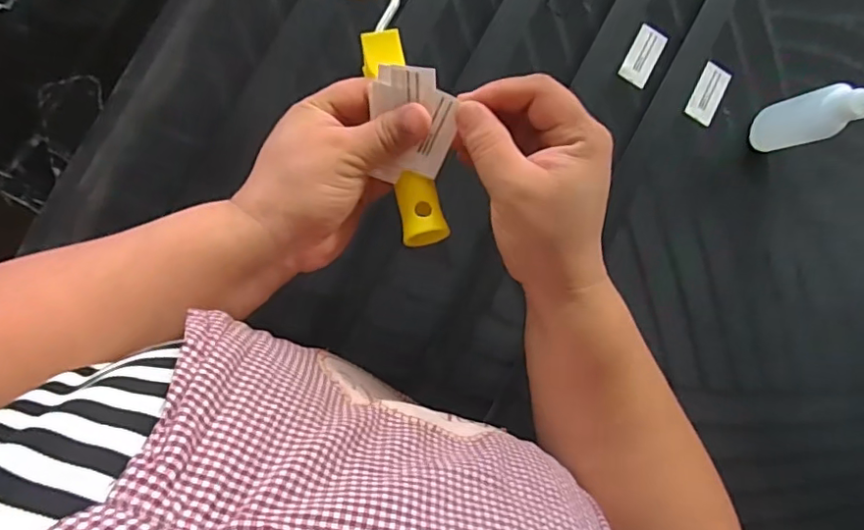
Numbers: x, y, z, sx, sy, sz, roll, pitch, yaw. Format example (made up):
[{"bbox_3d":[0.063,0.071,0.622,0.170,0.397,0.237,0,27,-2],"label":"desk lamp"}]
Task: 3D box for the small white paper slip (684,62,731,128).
[{"bbox_3d":[0.243,-0.150,0.495,0.025,0.004,0.052,26,86,1],"label":"small white paper slip"}]

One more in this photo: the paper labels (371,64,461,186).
[{"bbox_3d":[-0.011,-0.080,0.321,0.045,0.010,0.063,4,114,-1],"label":"paper labels"}]

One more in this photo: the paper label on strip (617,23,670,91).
[{"bbox_3d":[0.184,-0.182,0.491,0.025,0.004,0.053,28,84,-1],"label":"paper label on strip"}]

